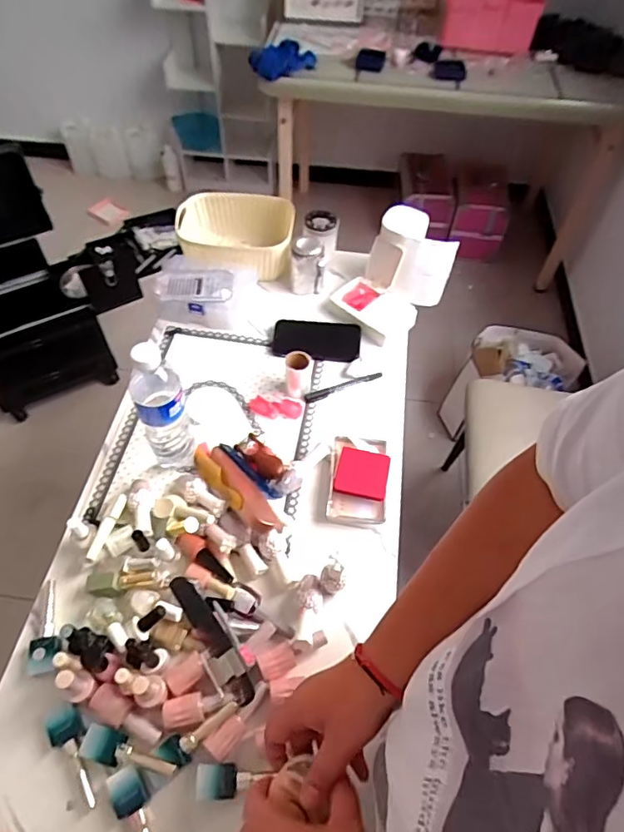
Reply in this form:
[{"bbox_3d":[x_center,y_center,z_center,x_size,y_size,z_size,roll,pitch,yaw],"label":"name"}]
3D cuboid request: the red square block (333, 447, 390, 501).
[{"bbox_3d":[0.072,0.079,0.752,0.071,0.015,0.071,11,56,5],"label":"red square block"}]

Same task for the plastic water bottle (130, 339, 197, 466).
[{"bbox_3d":[-0.198,-0.013,0.703,0.064,0.222,0.069,-22,59,-17],"label":"plastic water bottle"}]

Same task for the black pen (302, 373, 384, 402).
[{"bbox_3d":[0.052,-0.047,0.874,0.135,0.011,0.016,-16,57,-13],"label":"black pen"}]

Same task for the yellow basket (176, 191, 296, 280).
[{"bbox_3d":[-0.147,-0.333,1.022,0.212,0.099,0.161,4,55,1],"label":"yellow basket"}]

